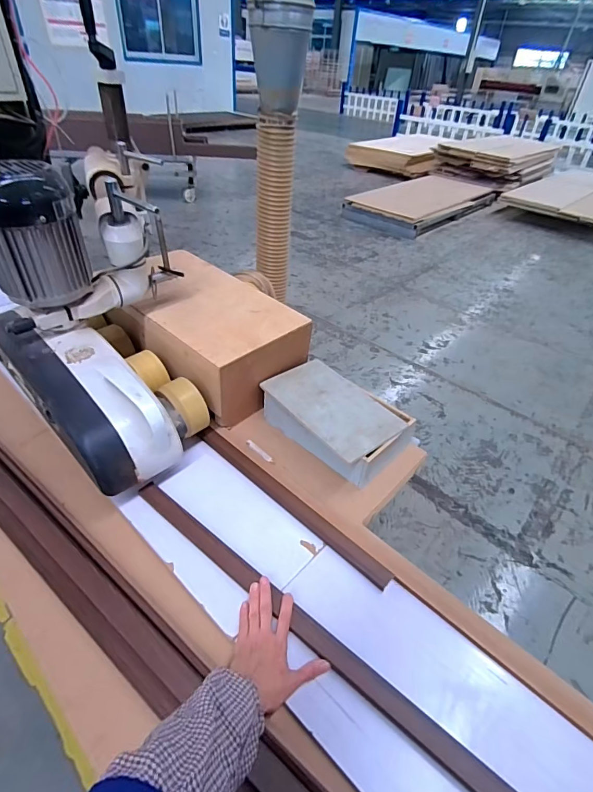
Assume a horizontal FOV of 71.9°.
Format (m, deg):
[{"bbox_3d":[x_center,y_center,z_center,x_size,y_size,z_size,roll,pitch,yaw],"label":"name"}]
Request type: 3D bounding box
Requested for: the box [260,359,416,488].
[{"bbox_3d":[0.074,0.046,0.882,0.201,0.085,0.300,-28,50,-33],"label":"box"}]

